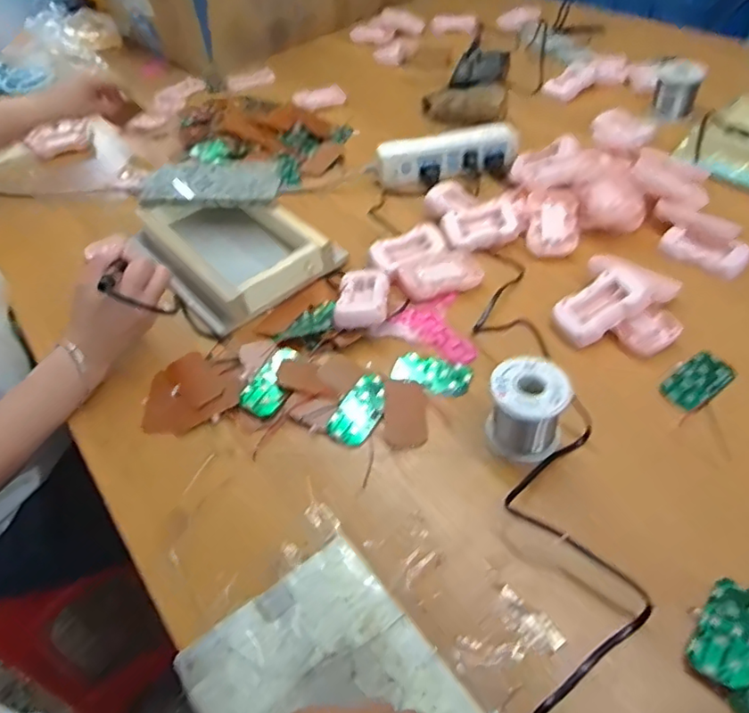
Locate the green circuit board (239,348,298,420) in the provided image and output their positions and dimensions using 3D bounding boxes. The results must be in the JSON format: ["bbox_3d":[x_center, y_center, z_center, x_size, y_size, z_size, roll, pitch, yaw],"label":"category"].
[{"bbox_3d":[-0.094,0.025,0.553,0.040,0.010,0.075,24,57,23],"label":"green circuit board"}]

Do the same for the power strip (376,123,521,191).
[{"bbox_3d":[0.100,-0.259,0.761,0.189,0.054,0.047,-13,49,-4],"label":"power strip"}]

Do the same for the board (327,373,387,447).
[{"bbox_3d":[-0.011,0.048,0.529,0.039,0.006,0.075,23,56,22],"label":"board"}]

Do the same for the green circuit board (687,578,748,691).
[{"bbox_3d":[0.231,0.177,0.371,0.036,0.004,0.074,12,41,45],"label":"green circuit board"}]

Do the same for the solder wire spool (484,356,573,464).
[{"bbox_3d":[0.126,0.043,0.478,0.060,0.066,0.061,-4,47,4],"label":"solder wire spool"}]

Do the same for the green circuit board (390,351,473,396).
[{"bbox_3d":[0.056,0.016,0.556,0.074,0.007,0.039,18,55,19],"label":"green circuit board"}]

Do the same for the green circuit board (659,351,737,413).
[{"bbox_3d":[0.293,0.023,0.522,0.069,0.005,0.038,-32,55,-19],"label":"green circuit board"}]

